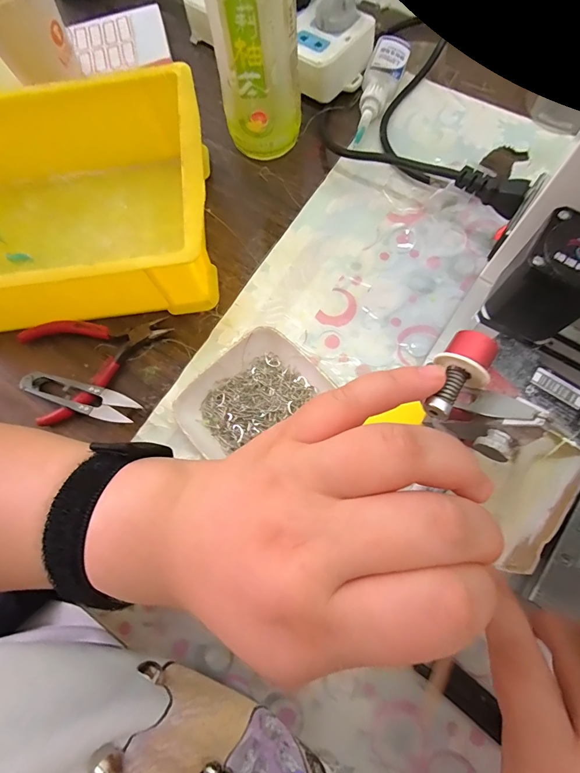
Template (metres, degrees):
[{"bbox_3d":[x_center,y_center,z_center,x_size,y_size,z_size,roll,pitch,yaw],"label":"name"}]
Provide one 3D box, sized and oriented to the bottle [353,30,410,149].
[{"bbox_3d":[0.084,-0.274,0.347,0.031,0.021,0.117,15,75,8],"label":"bottle"}]

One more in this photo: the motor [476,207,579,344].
[{"bbox_3d":[0.142,-0.054,0.204,0.048,0.054,0.045,38,79,13],"label":"motor"}]

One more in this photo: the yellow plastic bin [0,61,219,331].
[{"bbox_3d":[-0.185,-0.131,0.295,0.233,0.071,0.164,-6,73,1],"label":"yellow plastic bin"}]

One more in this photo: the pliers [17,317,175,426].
[{"bbox_3d":[-0.149,-0.025,0.295,0.111,0.012,0.083,-22,73,-4],"label":"pliers"}]

